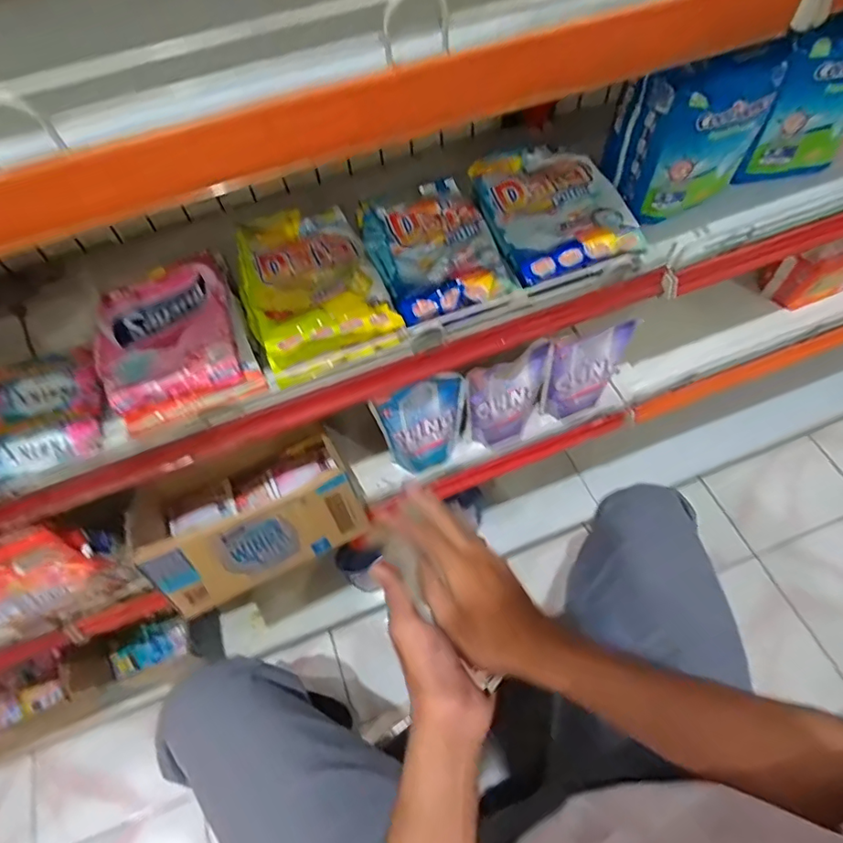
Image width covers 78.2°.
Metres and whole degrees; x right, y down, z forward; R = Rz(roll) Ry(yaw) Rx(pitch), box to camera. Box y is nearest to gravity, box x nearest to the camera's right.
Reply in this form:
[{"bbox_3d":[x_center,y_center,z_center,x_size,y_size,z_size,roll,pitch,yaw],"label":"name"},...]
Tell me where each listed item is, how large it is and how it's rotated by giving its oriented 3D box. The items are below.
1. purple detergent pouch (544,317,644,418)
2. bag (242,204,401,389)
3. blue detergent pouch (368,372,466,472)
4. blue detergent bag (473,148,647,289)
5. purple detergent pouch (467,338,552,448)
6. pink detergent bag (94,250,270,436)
[{"bbox_3d":[0.238,-0.066,0.743,0.124,0.158,0.042,-23,62,-9],"label":"purple detergent pouch"},{"bbox_3d":[-0.129,-0.160,0.597,0.146,0.047,0.232,-21,62,-9],"label":"bag"},{"bbox_3d":[0.004,0.009,0.699,0.117,0.172,0.041,-16,61,-5],"label":"blue detergent pouch"},{"bbox_3d":[0.153,-0.265,0.630,0.149,0.037,0.215,-14,61,-4],"label":"blue detergent bag"},{"bbox_3d":[0.123,-0.028,0.730,0.116,0.182,0.041,-23,62,-10],"label":"purple detergent pouch"},{"bbox_3d":[-0.277,-0.102,0.579,0.147,0.041,0.213,-22,62,-9],"label":"pink detergent bag"}]

